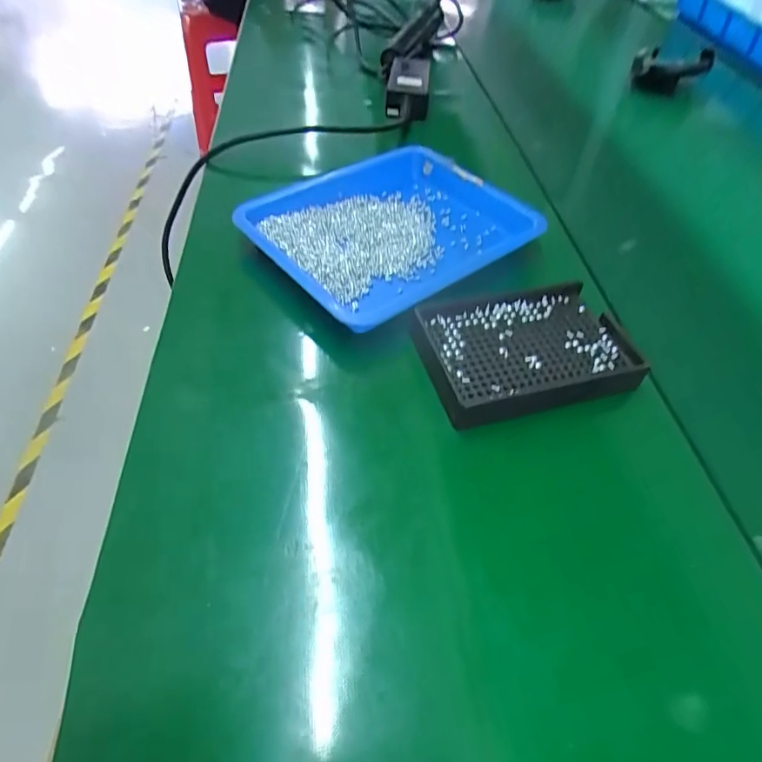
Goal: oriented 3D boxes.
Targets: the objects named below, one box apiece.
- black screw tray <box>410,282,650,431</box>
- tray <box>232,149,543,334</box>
[{"bbox_3d":[0.099,-0.022,0.335,0.141,0.019,0.098,-8,51,-11],"label":"black screw tray"},{"bbox_3d":[0.009,-0.136,0.419,0.226,0.030,0.160,-28,57,-25],"label":"tray"}]

